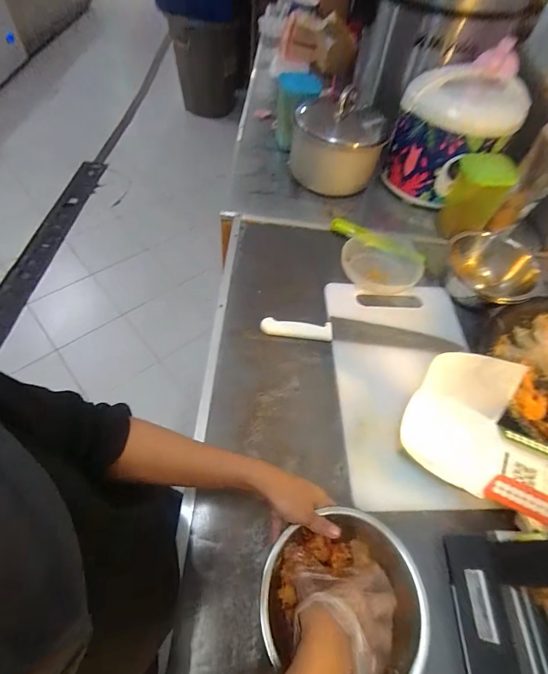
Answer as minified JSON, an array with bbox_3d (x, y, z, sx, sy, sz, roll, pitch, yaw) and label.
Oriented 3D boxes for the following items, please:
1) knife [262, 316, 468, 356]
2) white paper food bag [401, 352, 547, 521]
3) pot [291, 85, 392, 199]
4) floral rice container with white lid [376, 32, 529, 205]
[{"bbox_3d":[0.152,-0.010,0.605,0.341,0.014,0.053,8,57,0],"label":"knife"},{"bbox_3d":[0.309,0.130,0.437,0.249,0.078,0.152,22,58,8],"label":"white paper food bag"},{"bbox_3d":[0.165,-0.504,0.829,0.204,0.181,0.247,15,57,3],"label":"pot"},{"bbox_3d":[0.407,-0.470,0.765,0.217,0.243,0.229,32,59,14],"label":"floral rice container with white lid"}]

